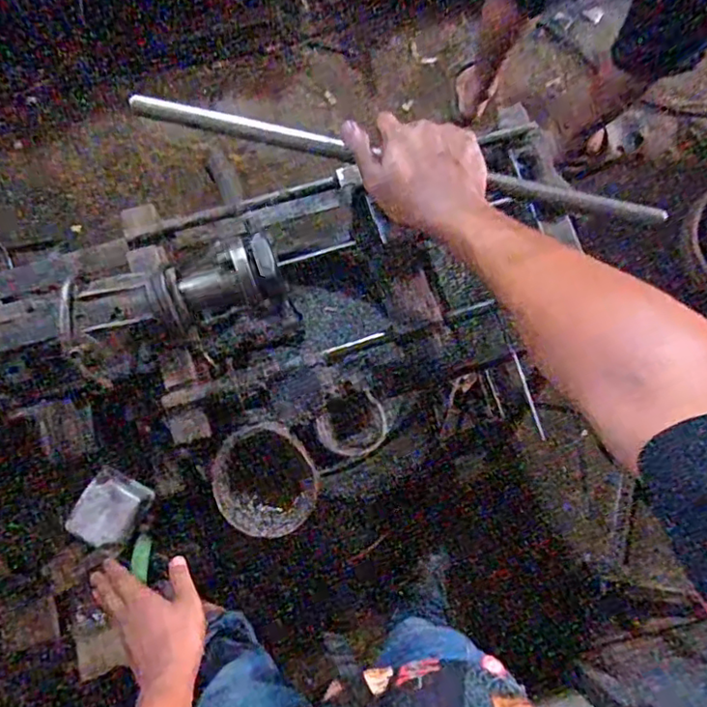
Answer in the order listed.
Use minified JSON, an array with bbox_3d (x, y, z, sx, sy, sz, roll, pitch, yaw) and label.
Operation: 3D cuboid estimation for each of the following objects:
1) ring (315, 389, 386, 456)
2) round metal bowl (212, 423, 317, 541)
[{"bbox_3d":[-0.001,0.086,0.723,0.079,0.030,0.072,0,78,0],"label":"ring"},{"bbox_3d":[-0.099,0.146,0.695,0.119,0.046,0.127,-25,104,1],"label":"round metal bowl"}]

